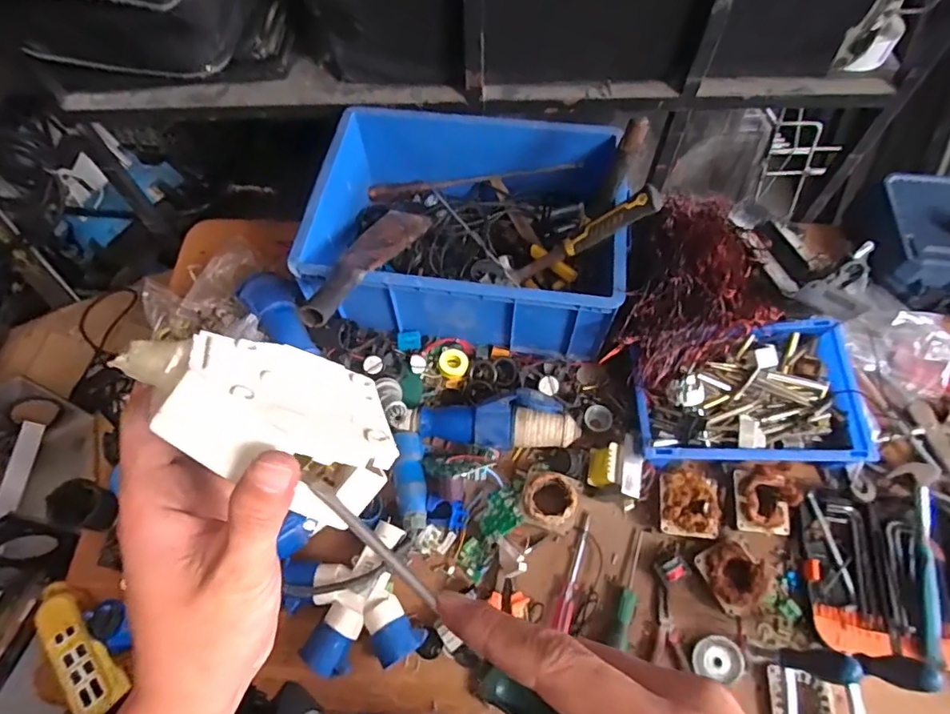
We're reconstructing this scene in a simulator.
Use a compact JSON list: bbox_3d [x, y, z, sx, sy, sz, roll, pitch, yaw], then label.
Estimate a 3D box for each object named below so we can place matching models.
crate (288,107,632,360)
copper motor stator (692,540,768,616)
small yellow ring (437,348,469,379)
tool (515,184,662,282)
[{"bbox_3d":[-0.006,-0.229,0.909,0.465,0.167,0.396,6,62,4],"label":"crate"},{"bbox_3d":[0.351,0.296,0.735,0.080,0.051,0.085,-25,64,-12],"label":"copper motor stator"},{"bbox_3d":[-0.035,0.012,0.872,0.047,0.015,0.045,0,62,1],"label":"small yellow ring"},{"bbox_3d":[0.164,-0.178,0.819,0.031,0.254,0.039,25,57,-32],"label":"tool"}]

